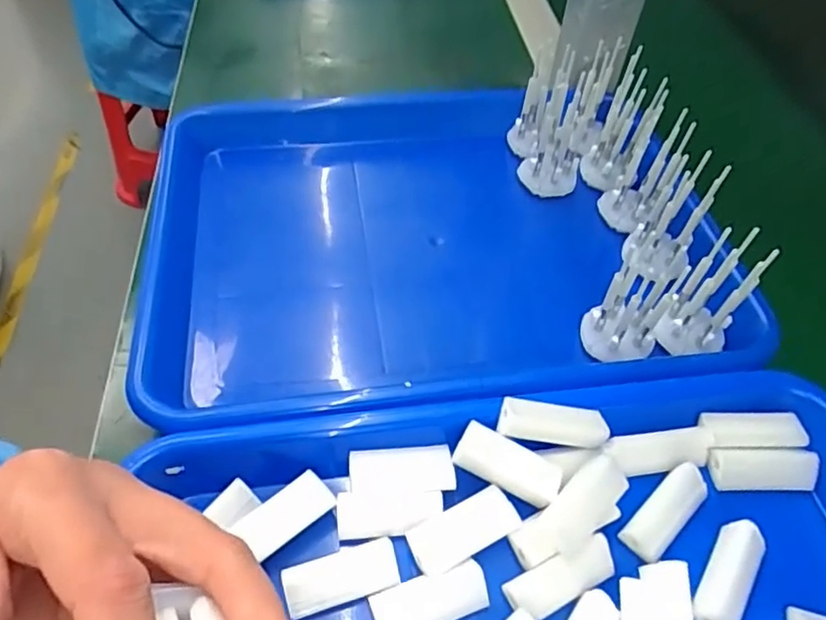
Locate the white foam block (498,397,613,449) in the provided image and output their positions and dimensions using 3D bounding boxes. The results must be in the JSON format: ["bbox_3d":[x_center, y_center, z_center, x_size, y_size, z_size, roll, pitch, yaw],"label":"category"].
[{"bbox_3d":[0.062,0.050,0.270,0.046,0.016,0.013,6,51,1],"label":"white foam block"}]

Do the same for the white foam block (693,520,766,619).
[{"bbox_3d":[0.130,0.110,0.250,0.017,0.015,0.045,29,55,19],"label":"white foam block"}]

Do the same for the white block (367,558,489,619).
[{"bbox_3d":[0.007,0.118,0.245,0.045,0.011,0.020,-15,54,-15],"label":"white block"}]

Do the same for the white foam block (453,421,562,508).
[{"bbox_3d":[0.042,0.068,0.267,0.046,0.010,0.017,27,58,7],"label":"white foam block"}]

